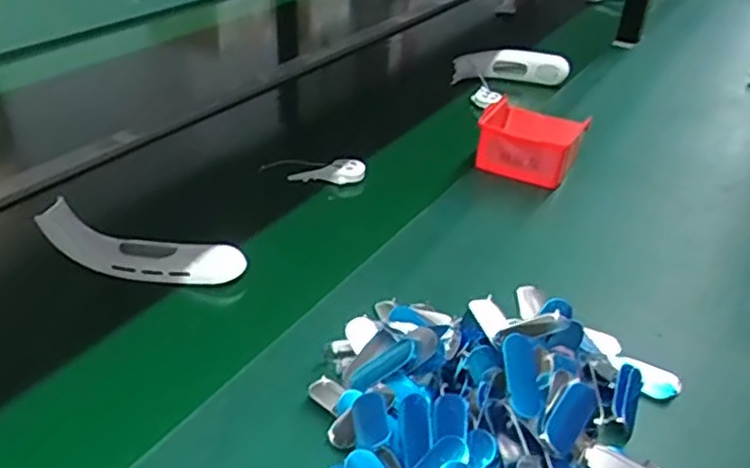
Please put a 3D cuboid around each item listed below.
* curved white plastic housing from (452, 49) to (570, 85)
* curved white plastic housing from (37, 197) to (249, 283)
[{"bbox_3d":[0.239,-0.295,1.203,0.199,0.055,0.046,-1,34,-6],"label":"curved white plastic housing"},{"bbox_3d":[-0.231,0.017,0.684,0.193,0.068,0.041,5,34,3],"label":"curved white plastic housing"}]

